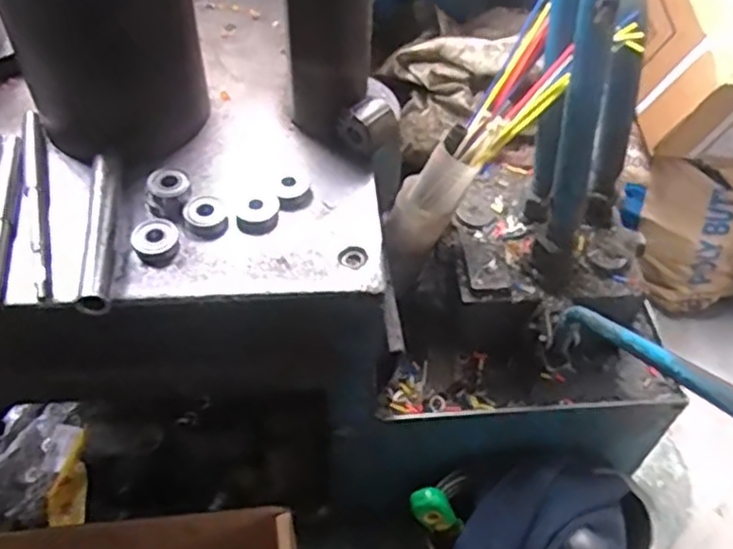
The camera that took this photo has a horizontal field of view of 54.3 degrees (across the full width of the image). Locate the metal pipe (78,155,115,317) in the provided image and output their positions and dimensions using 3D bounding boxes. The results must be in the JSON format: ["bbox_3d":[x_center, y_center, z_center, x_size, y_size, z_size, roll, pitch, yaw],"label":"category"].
[{"bbox_3d":[-0.181,-0.031,0.483,0.017,0.020,0.123,-6,51,-7],"label":"metal pipe"}]

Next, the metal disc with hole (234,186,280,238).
[{"bbox_3d":[-0.078,-0.046,0.512,0.032,0.014,0.036,0,51,-3],"label":"metal disc with hole"}]

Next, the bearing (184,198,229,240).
[{"bbox_3d":[-0.113,-0.040,0.507,0.028,0.013,0.028,1,51,-2],"label":"bearing"}]

